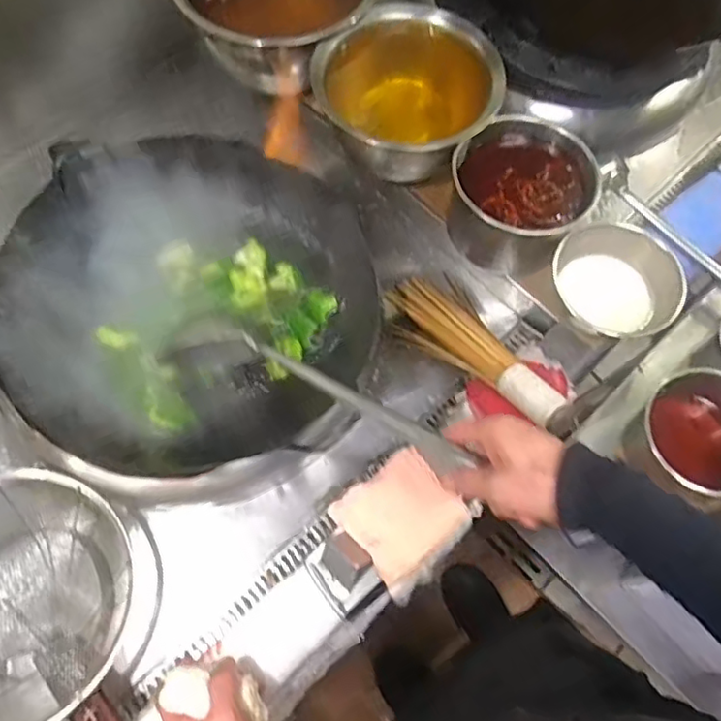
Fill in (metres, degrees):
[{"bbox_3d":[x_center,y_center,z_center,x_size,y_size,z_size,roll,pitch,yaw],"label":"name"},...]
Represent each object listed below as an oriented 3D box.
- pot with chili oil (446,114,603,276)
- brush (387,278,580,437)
[{"bbox_3d":[0.216,-0.222,0.856,0.179,0.147,0.155,25,69,10],"label":"pot with chili oil"},{"bbox_3d":[0.159,-0.014,0.818,0.098,0.042,0.310,-37,53,-14],"label":"brush"}]

